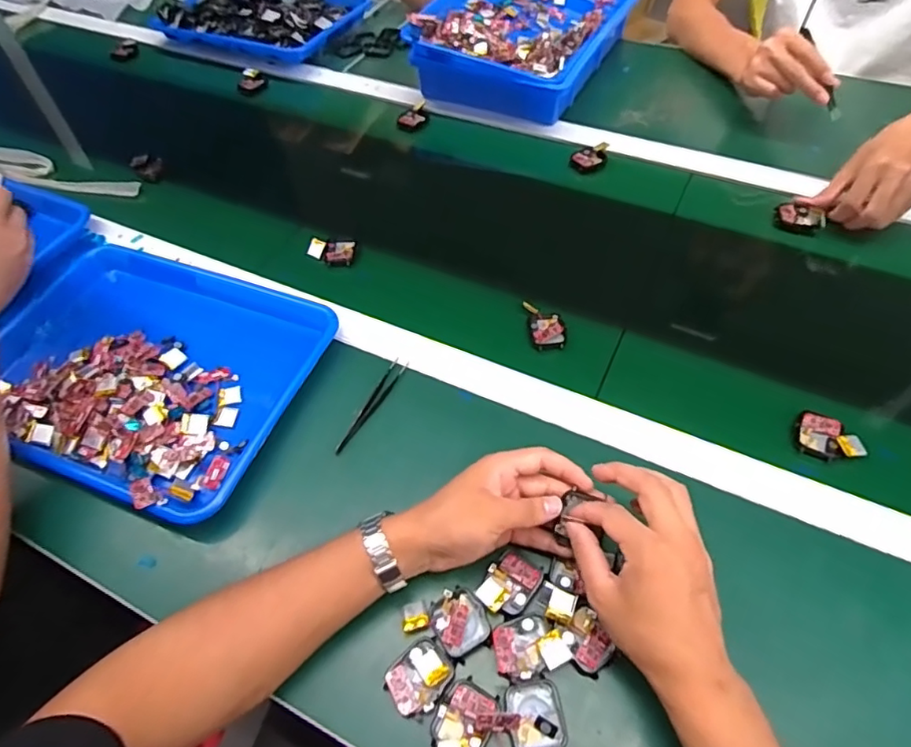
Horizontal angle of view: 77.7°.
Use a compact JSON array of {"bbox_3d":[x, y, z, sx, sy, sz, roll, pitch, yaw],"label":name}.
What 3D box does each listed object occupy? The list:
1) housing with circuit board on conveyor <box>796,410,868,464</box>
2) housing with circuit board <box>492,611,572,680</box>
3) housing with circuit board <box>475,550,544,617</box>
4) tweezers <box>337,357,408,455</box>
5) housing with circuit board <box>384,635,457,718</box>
[{"bbox_3d":[0.336,0.060,0.508,0.053,0.014,0.039,25,60,19],"label":"housing with circuit board on conveyor"},{"bbox_3d":[0.053,0.200,0.417,0.051,0.015,0.041,-16,56,-8],"label":"housing with circuit board"},{"bbox_3d":[0.043,0.165,0.440,0.038,0.012,0.047,28,61,21],"label":"housing with circuit board"},{"bbox_3d":[-0.079,0.030,0.549,0.016,0.005,0.117,19,58,16],"label":"tweezers"},{"bbox_3d":[-0.026,0.219,0.409,0.040,0.008,0.049,32,62,23],"label":"housing with circuit board"}]

